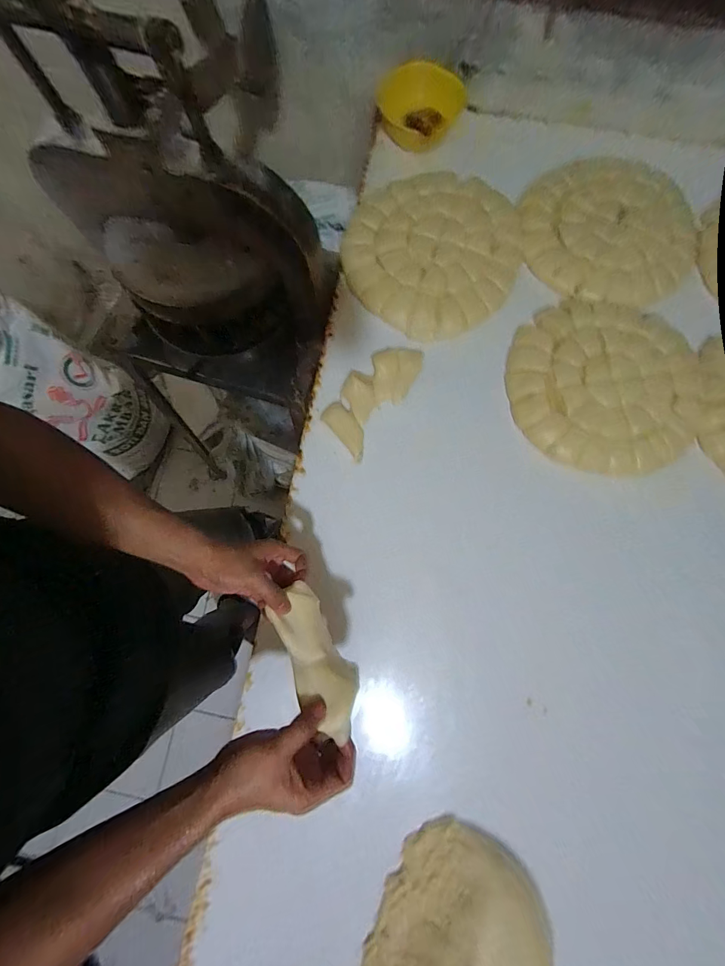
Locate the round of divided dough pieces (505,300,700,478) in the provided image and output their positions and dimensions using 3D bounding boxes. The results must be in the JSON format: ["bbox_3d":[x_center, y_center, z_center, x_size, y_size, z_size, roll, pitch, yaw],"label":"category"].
[{"bbox_3d":[0.403,-0.166,0.625,0.301,0.021,0.293,0,80,1],"label":"round of divided dough pieces"}]

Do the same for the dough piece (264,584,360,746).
[{"bbox_3d":[-0.052,0.198,0.423,0.066,0.011,0.164,-19,59,-21],"label":"dough piece"}]

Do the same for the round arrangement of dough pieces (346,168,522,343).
[{"bbox_3d":[0.128,-0.433,0.678,0.307,0.010,0.330,0,80,1],"label":"round arrangement of dough pieces"}]

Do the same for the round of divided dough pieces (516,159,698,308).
[{"bbox_3d":[0.441,-0.459,0.668,0.292,0.029,0.280,-4,80,0],"label":"round of divided dough pieces"}]

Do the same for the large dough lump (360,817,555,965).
[{"bbox_3d":[0.122,0.628,0.480,0.208,0.066,0.287,23,81,5],"label":"large dough lump"}]

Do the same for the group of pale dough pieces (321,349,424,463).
[{"bbox_3d":[0.015,-0.154,0.645,0.097,0.011,0.211,34,82,6],"label":"group of pale dough pieces"}]

